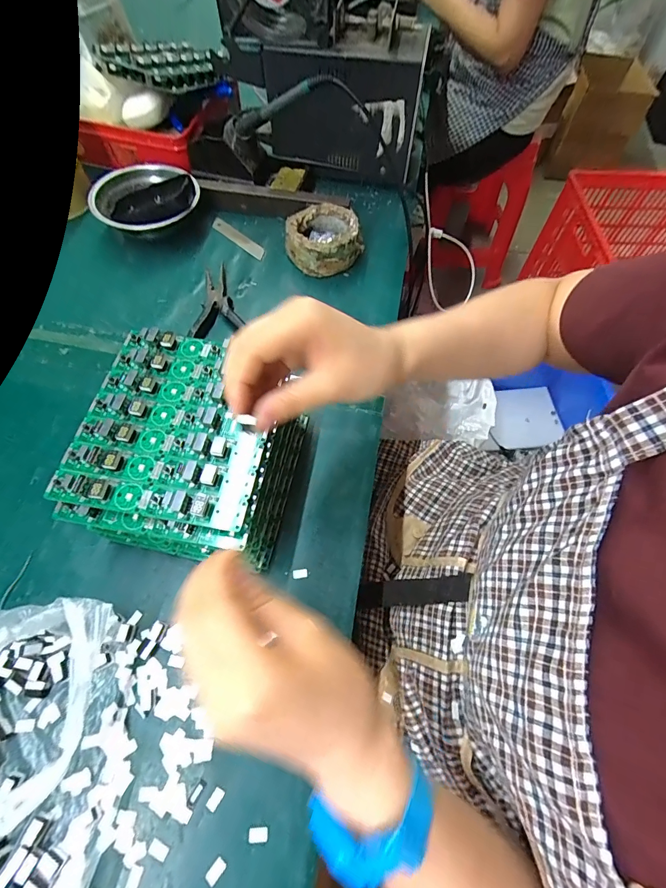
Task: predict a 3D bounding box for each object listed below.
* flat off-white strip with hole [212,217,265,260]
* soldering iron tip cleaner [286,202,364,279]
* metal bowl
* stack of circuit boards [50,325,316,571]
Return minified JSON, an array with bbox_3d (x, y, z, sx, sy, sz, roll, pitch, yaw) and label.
[{"bbox_3d":[-0.122,-0.265,0.493,0.097,0.004,0.017,40,79,16],"label":"flat off-white strip with hole"},{"bbox_3d":[-0.014,-0.250,0.465,0.083,0.038,0.081,1,63,-2],"label":"soldering iron tip cleaner"},{"bbox_3d":[-0.227,-0.294,0.480,0.123,0.054,0.121,1,63,-2],"label":"metal bowl"},{"bbox_3d":[-0.110,0.007,0.309,0.143,0.088,0.158,10,65,6],"label":"stack of circuit boards"}]

